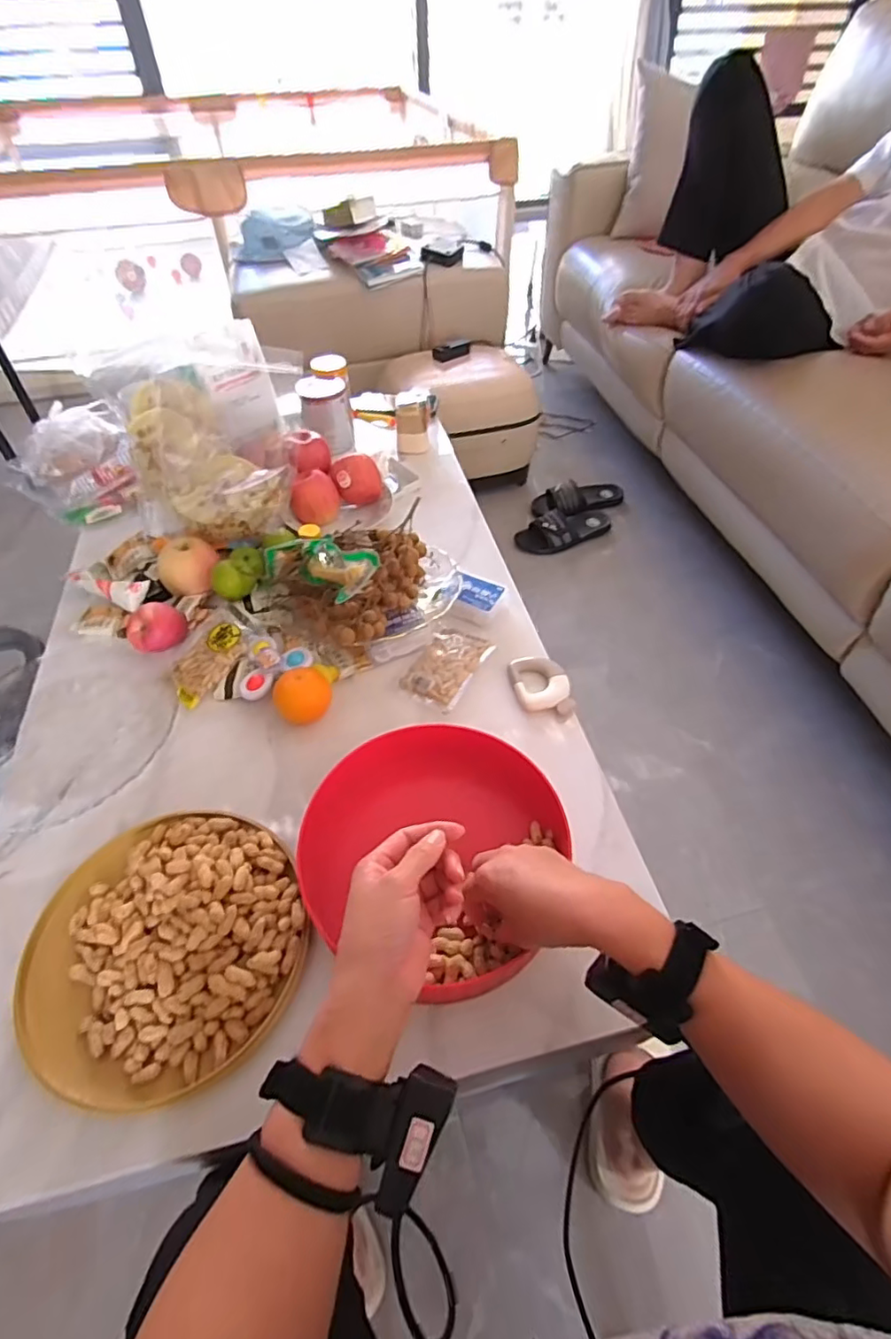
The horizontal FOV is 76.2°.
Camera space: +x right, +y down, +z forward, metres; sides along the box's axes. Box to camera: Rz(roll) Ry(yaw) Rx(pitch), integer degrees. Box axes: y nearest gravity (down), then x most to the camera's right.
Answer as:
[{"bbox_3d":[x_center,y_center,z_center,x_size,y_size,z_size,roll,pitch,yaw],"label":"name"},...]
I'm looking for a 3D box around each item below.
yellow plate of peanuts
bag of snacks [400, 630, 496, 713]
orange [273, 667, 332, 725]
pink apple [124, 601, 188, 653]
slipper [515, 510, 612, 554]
[{"bbox_3d":[-0.245,0.230,0.494,0.225,0.037,0.233,0,51,0],"label":"yellow plate of peanuts"},{"bbox_3d":[0.001,-0.006,0.723,0.081,0.022,0.126,25,55,20],"label":"bag of snacks"},{"bbox_3d":[-0.163,0.035,0.660,0.062,0.055,0.055,-19,53,-15],"label":"orange"},{"bbox_3d":[-0.365,-0.049,0.721,0.066,0.055,0.058,-22,54,-17],"label":"pink apple"},{"bbox_3d":[0.318,-0.373,1.476,0.247,0.092,0.110,-13,52,-10],"label":"slipper"}]

